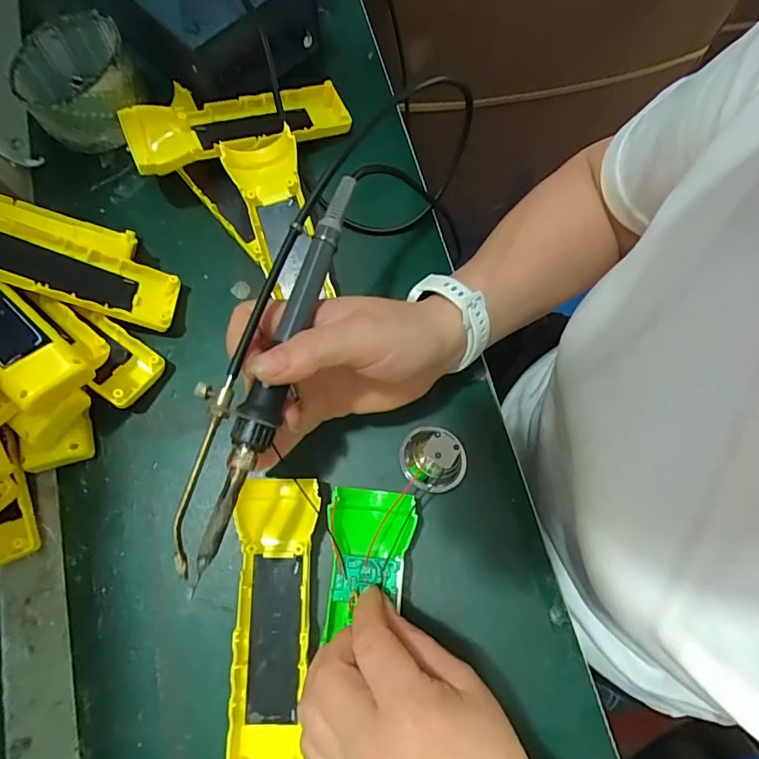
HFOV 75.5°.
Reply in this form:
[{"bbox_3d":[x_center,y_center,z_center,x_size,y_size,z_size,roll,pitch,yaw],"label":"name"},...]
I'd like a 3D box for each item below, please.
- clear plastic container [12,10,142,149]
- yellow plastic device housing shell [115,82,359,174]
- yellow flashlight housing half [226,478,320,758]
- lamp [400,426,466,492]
[{"bbox_3d":[-0.230,-0.230,0.381,0.080,0.047,0.087,-25,76,-7],"label":"clear plastic container"},{"bbox_3d":[-0.105,-0.193,0.376,0.162,0.028,0.046,-21,75,-19],"label":"yellow plastic device housing shell"},{"bbox_3d":[-0.063,0.143,0.292,0.047,0.020,0.162,-1,75,0],"label":"yellow flashlight housing half"},{"bbox_3d":[0.033,0.049,0.313,0.036,0.038,0.043,-9,75,-2],"label":"lamp"}]

